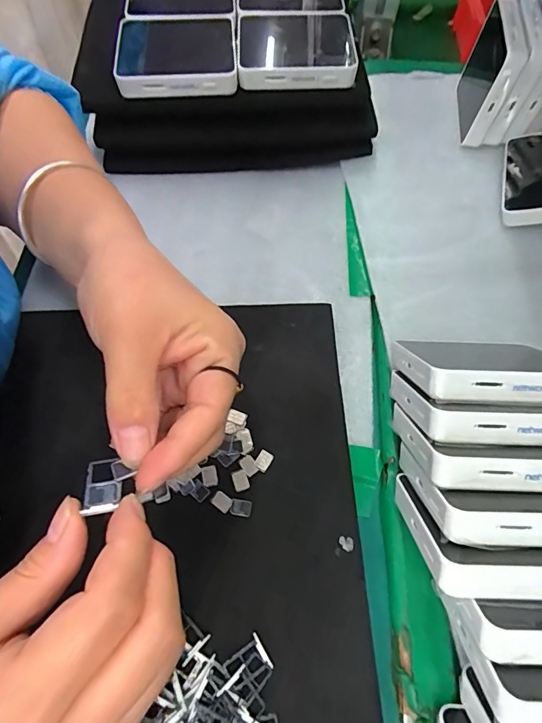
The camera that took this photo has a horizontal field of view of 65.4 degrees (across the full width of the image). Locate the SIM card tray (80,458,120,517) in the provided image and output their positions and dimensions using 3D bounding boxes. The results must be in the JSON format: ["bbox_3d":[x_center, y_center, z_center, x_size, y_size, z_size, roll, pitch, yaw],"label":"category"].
[{"bbox_3d":[-0.070,0.051,0.175,0.014,0.004,0.023,-7,52,-4],"label":"SIM card tray"}]

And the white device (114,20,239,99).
[{"bbox_3d":[-0.078,-0.255,0.354,0.098,0.020,0.086,-3,65,-3],"label":"white device"}]

